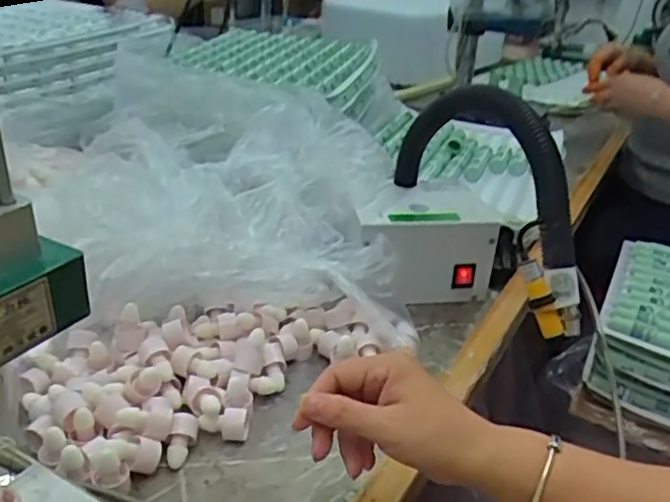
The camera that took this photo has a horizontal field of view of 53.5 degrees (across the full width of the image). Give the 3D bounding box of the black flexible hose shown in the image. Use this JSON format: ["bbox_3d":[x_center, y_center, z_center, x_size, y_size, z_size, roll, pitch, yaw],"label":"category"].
[{"bbox_3d":[0.145,-0.090,0.659,0.078,0.137,0.273,-4,29,-14],"label":"black flexible hose"}]

